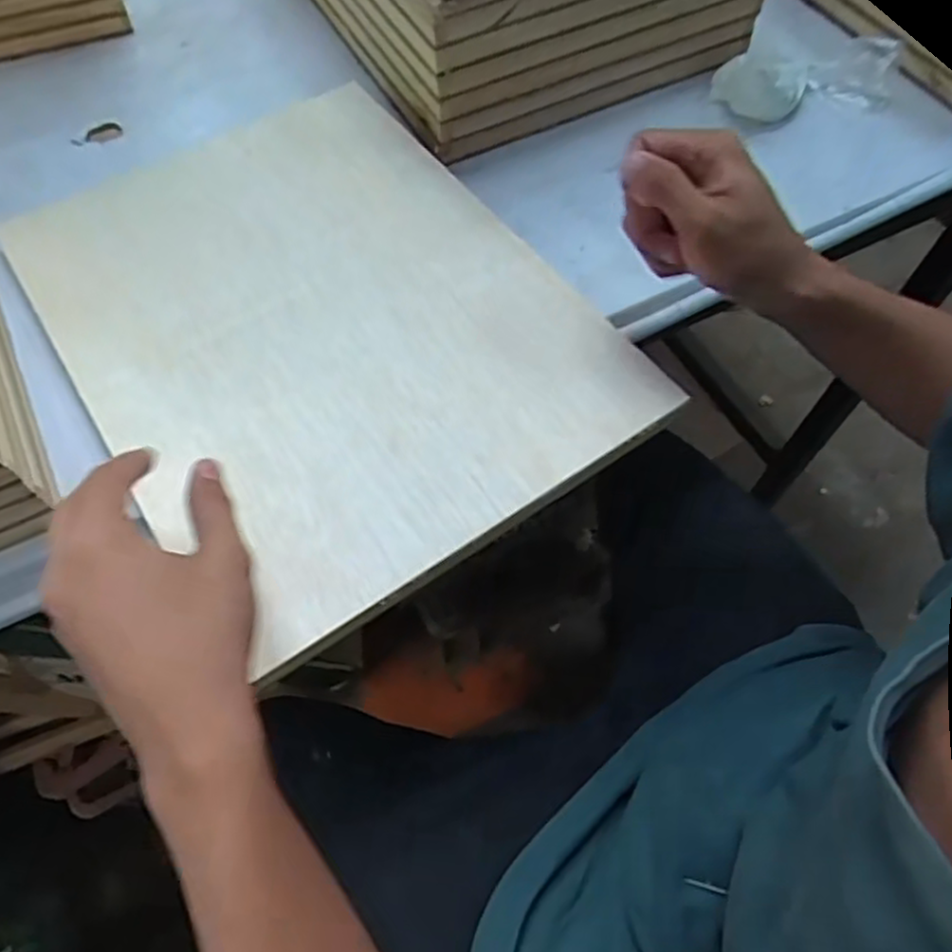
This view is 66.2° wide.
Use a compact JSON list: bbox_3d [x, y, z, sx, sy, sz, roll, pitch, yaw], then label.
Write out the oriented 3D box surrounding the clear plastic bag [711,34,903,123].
[{"bbox_3d":[0.270,-0.323,0.592,0.142,0.037,0.064,-11,61,-6],"label":"clear plastic bag"}]

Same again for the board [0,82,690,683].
[{"bbox_3d":[-0.102,-0.114,0.480,0.300,0.018,0.396,-32,66,-17],"label":"board"}]

